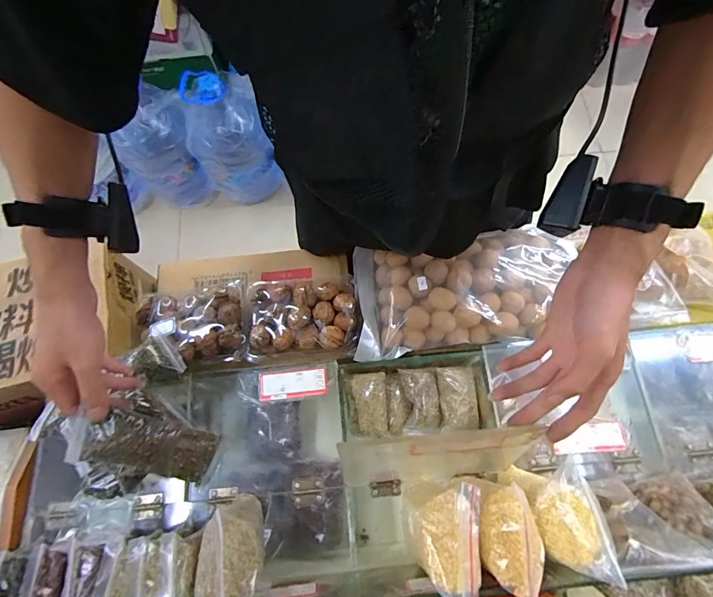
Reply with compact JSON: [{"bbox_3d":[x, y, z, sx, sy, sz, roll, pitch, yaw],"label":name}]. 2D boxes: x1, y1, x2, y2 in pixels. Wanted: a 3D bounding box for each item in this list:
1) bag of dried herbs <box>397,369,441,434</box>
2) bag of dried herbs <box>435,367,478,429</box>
[{"bbox_3d":[0.092,0.146,0.559,0.053,0.019,0.087,-3,71,1],"label":"bag of dried herbs"},{"bbox_3d":[0.147,0.143,0.562,0.055,0.025,0.084,-4,71,0],"label":"bag of dried herbs"}]

